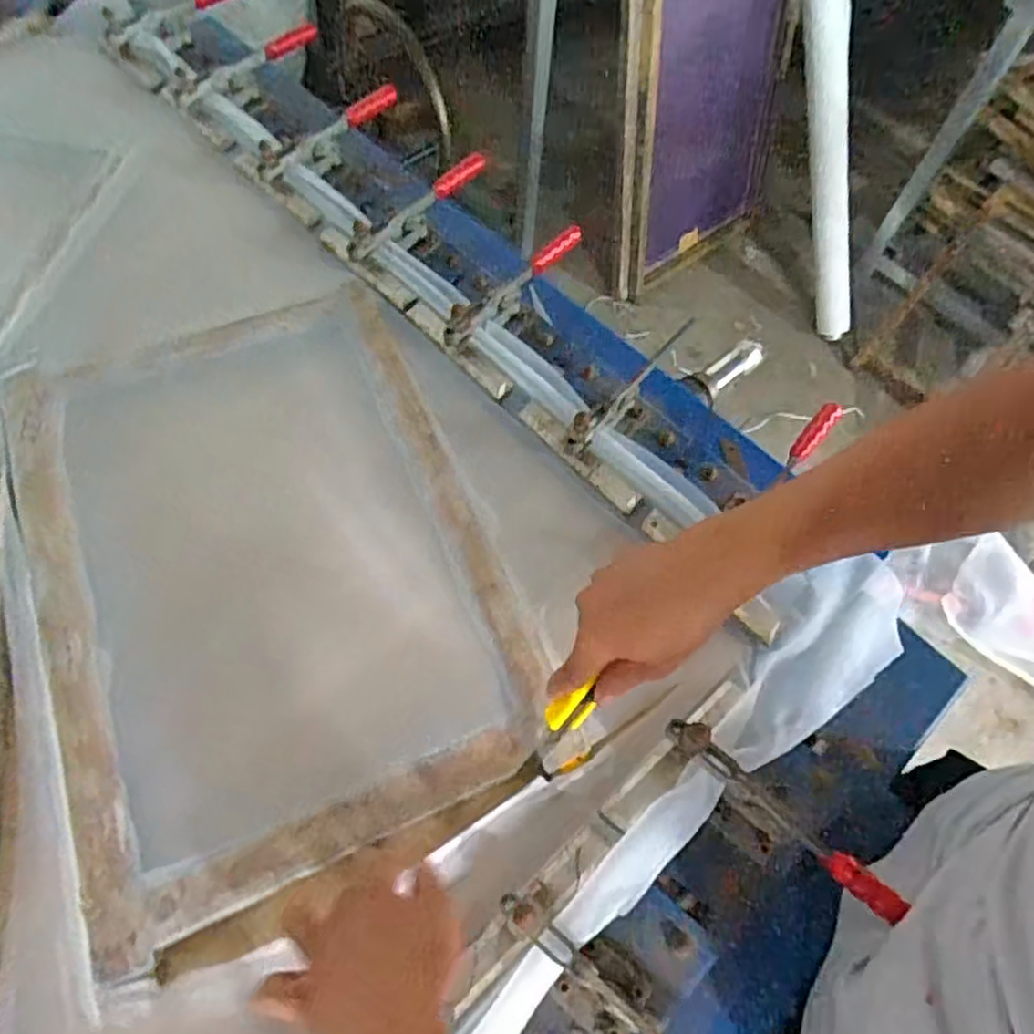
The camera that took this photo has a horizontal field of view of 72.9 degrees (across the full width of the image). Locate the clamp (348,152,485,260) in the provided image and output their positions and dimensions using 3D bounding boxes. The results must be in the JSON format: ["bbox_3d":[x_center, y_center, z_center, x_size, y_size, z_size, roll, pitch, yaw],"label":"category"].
[{"bbox_3d":[-0.108,-0.348,0.793,0.034,0.052,0.198,41,67,17],"label":"clamp"}]

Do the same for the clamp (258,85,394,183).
[{"bbox_3d":[-0.224,-0.460,0.843,0.046,0.050,0.195,36,66,14],"label":"clamp"}]

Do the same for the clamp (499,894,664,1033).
[{"bbox_3d":[0.077,0.320,0.447,0.212,0.056,0.049,35,66,14],"label":"clamp"}]

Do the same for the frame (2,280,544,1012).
[{"bbox_3d":[-0.226,0.041,0.606,0.365,0.030,0.539,-20,65,-13],"label":"frame"}]

